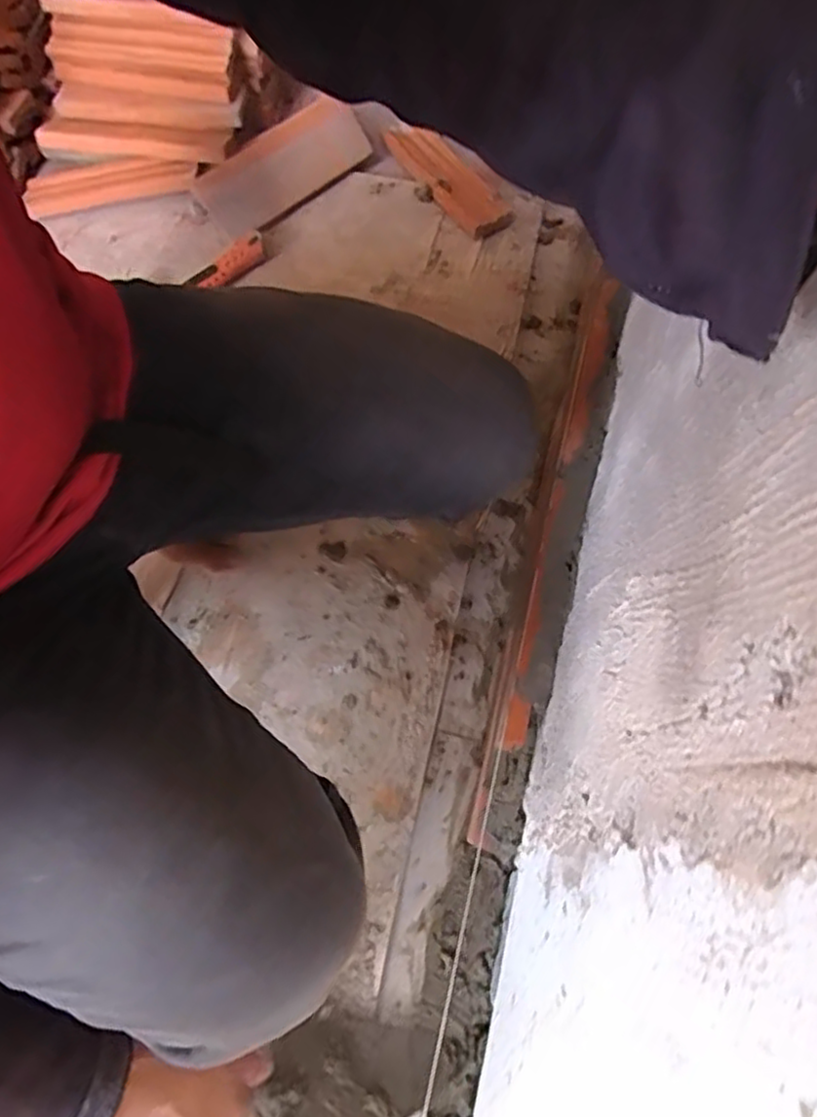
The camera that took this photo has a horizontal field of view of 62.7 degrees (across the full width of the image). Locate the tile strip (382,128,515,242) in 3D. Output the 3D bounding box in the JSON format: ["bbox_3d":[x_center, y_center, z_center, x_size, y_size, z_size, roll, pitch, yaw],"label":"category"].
[{"bbox_3d":[0.046,-0.495,0.871,0.060,0.029,0.216,-33,73,-11],"label":"tile strip"}]

